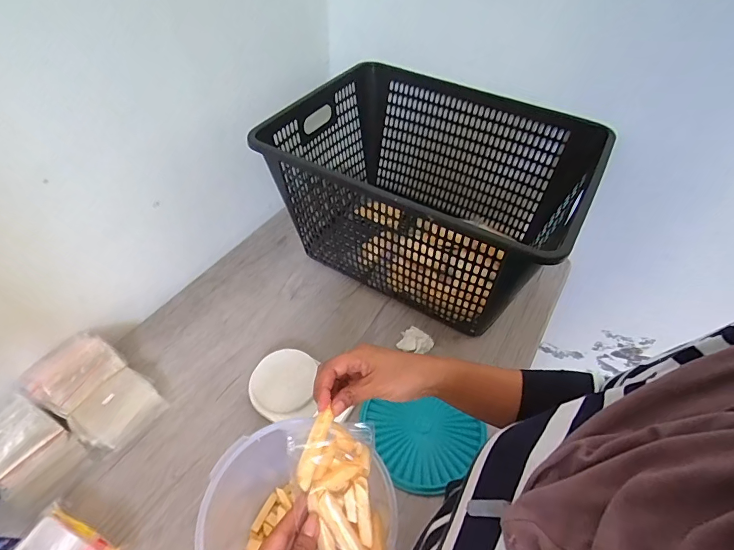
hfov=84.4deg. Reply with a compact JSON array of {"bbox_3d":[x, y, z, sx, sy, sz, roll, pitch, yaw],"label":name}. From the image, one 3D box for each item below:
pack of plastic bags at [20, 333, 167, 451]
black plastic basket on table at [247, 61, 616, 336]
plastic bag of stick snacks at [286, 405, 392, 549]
[{"bbox_3d":[-0.483,0.157,0.670,0.101,0.032,0.126,37,49,-5],"label":"pack of plastic bags"},{"bbox_3d":[0.123,-0.158,0.843,0.543,0.314,0.448,24,52,17],"label":"black plastic basket on table"},{"bbox_3d":[-0.021,0.217,0.400,0.081,0.033,0.154,-15,77,-15],"label":"plastic bag of stick snacks"}]

